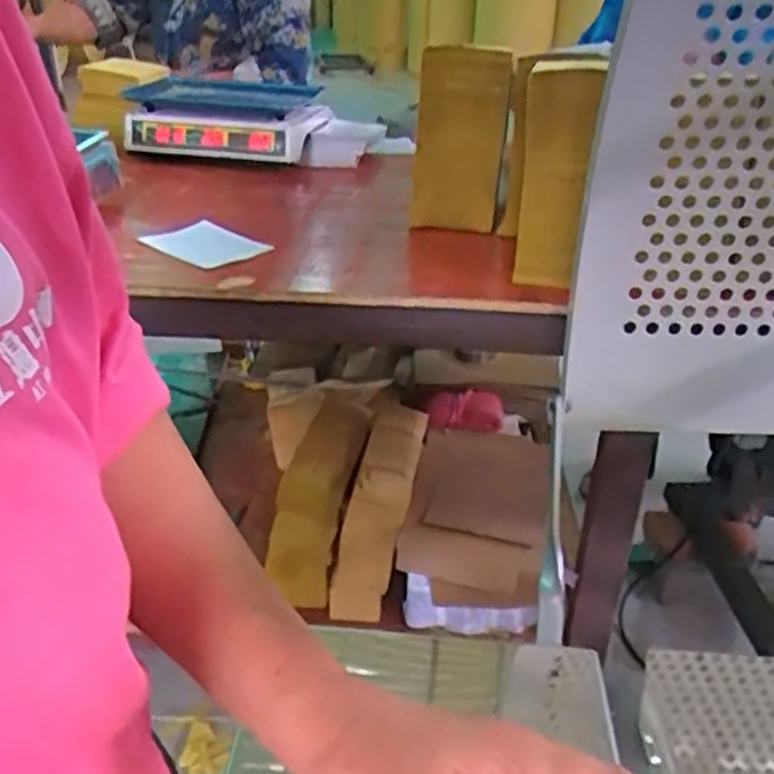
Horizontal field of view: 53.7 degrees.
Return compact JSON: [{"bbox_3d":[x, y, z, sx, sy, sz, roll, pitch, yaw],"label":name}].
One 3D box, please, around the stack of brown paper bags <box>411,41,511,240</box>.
[{"bbox_3d":[0.090,-0.312,0.976,0.114,0.222,0.043,12,29,13],"label":"stack of brown paper bags"}]

